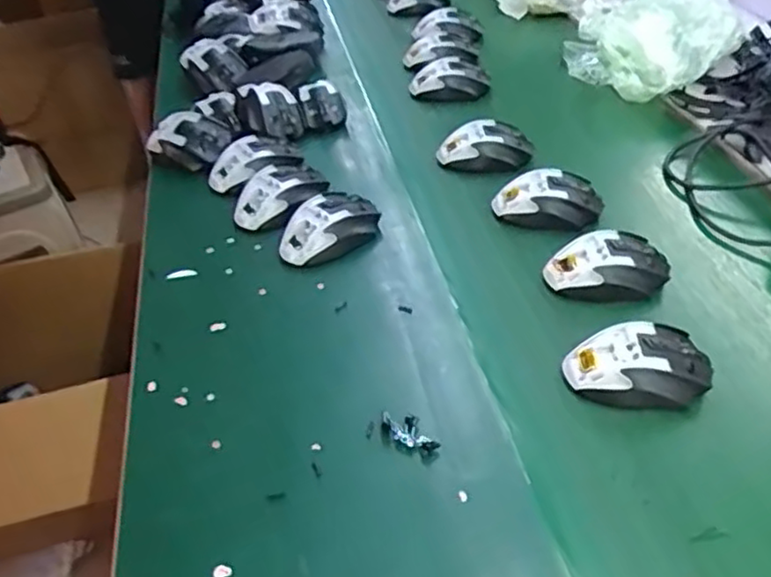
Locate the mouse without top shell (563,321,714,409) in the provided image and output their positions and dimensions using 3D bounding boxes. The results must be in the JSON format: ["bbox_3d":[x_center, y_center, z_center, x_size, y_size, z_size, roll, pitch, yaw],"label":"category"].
[{"bbox_3d":[0.210,0.065,0.568,0.116,0.045,0.069,-6,42,-3],"label":"mouse without top shell"}]

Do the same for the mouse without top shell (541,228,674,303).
[{"bbox_3d":[0.216,-0.022,0.664,0.118,0.038,0.066,-1,42,3],"label":"mouse without top shell"}]

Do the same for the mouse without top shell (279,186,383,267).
[{"bbox_3d":[-0.059,-0.066,0.721,0.113,0.036,0.070,-34,50,-30],"label":"mouse without top shell"}]

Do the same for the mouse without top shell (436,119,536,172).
[{"bbox_3d":[0.123,-0.173,0.845,0.118,0.046,0.062,3,42,7],"label":"mouse without top shell"}]

